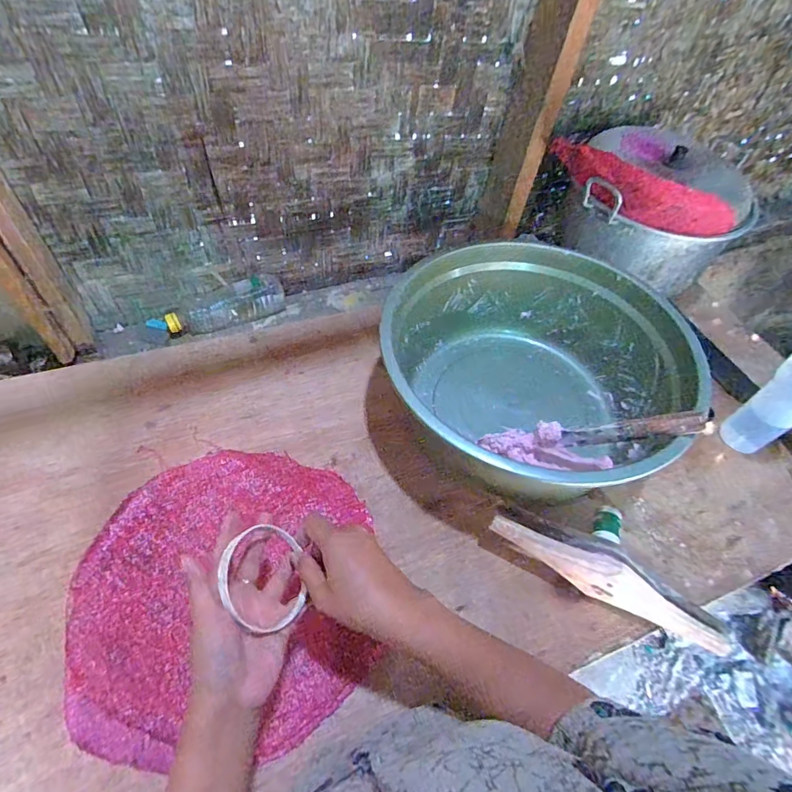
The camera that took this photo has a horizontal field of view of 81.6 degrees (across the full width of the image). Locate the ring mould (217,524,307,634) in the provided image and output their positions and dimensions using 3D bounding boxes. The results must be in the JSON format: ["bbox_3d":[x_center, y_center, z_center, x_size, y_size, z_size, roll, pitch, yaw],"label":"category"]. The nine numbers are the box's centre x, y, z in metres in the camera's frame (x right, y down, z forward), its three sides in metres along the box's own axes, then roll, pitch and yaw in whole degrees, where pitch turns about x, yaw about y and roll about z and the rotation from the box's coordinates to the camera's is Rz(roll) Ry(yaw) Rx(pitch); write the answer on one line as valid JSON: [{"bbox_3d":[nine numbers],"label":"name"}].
[{"bbox_3d":[-0.119,0.160,0.410,0.076,0.008,0.088,8,56,-47],"label":"ring mould"}]

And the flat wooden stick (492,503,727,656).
[{"bbox_3d":[0.253,0.208,0.547,0.277,0.040,0.054,26,53,15],"label":"flat wooden stick"}]

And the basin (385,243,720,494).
[{"bbox_3d":[0.180,-0.045,0.684,0.398,0.182,0.375,3,51,-4],"label":"basin"}]

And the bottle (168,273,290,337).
[{"bbox_3d":[-0.330,-0.177,0.891,0.224,0.063,0.063,-19,56,-19],"label":"bottle"}]

